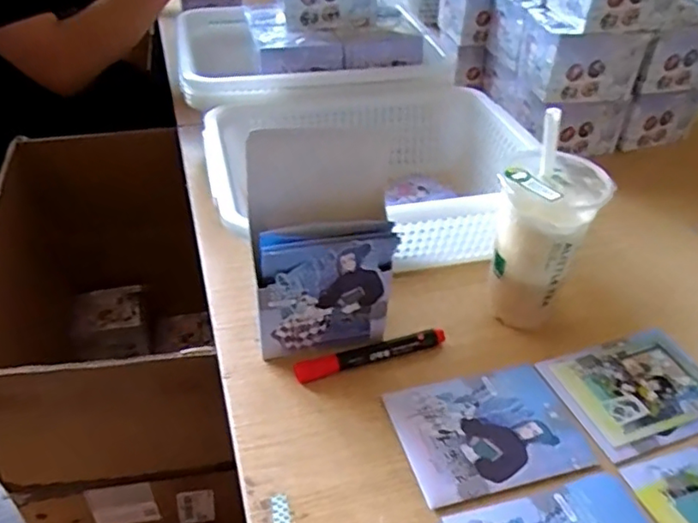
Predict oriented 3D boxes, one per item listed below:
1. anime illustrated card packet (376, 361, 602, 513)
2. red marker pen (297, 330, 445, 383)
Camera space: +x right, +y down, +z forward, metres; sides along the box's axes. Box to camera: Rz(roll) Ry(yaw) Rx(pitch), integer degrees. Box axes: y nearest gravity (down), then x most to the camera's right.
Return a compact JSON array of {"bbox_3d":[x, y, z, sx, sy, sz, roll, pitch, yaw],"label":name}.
[{"bbox_3d":[0.114,0.138,0.497,0.142,0.006,0.110,-11,40,-12],"label":"anime illustrated card packet"},{"bbox_3d":[0.021,0.086,0.555,0.143,0.021,0.016,-13,40,-14],"label":"red marker pen"}]

